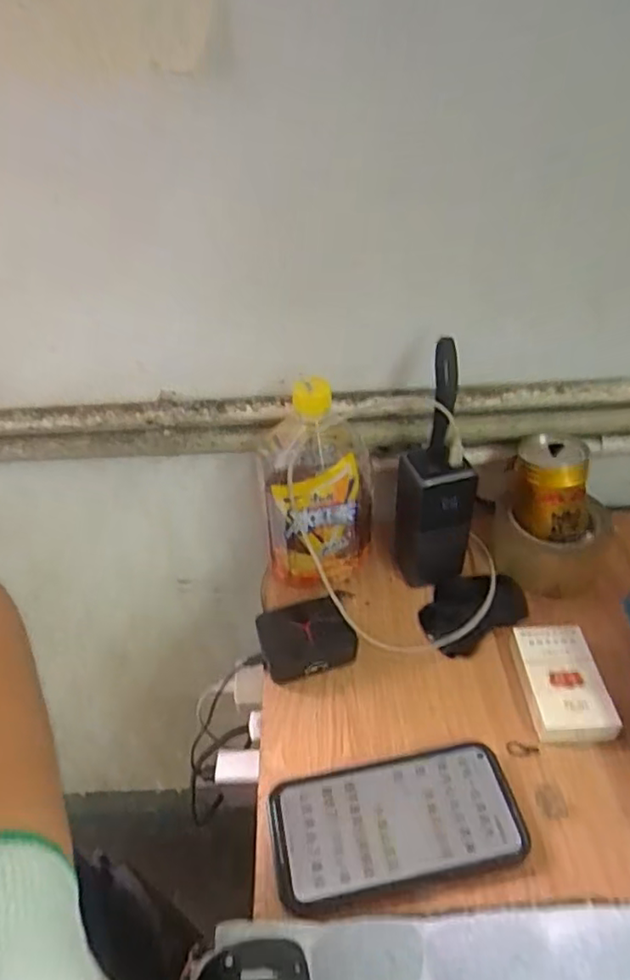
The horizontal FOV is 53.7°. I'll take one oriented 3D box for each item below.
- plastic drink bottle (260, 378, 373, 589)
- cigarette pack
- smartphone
[{"bbox_3d":[0.002,-0.011,0.539,0.093,0.187,0.094,-5,40,-1],"label":"plastic drink bottle"},{"bbox_3d":[0.191,0.149,0.487,0.060,0.025,0.091,-3,40,0],"label":"cigarette pack"},{"bbox_3d":[0.055,0.223,0.415,0.162,0.017,0.083,-9,41,-7],"label":"smartphone"}]

